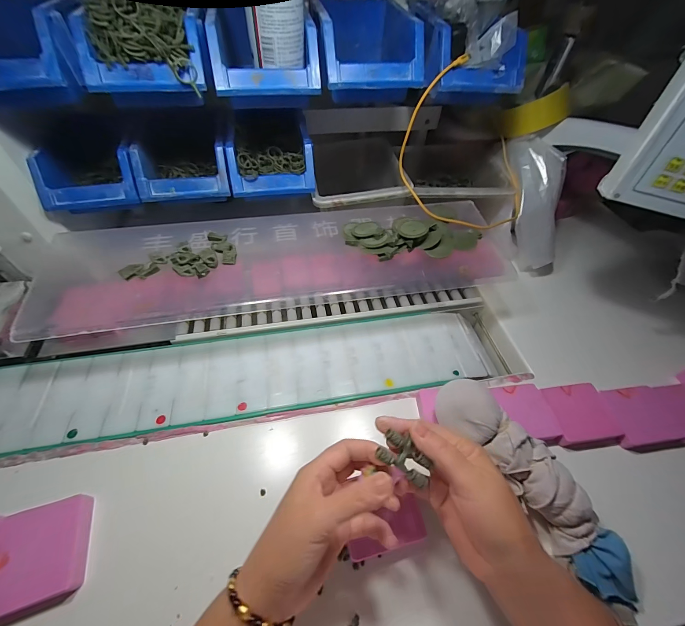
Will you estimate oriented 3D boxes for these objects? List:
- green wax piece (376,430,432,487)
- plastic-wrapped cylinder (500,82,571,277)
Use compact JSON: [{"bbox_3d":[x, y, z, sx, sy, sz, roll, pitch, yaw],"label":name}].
[{"bbox_3d":[0.051,0.115,0.247,0.041,0.017,0.027,25,59,13],"label":"green wax piece"},{"bbox_3d":[0.331,-0.208,0.526,0.085,0.063,0.290,-10,101,-9],"label":"plastic-wrapped cylinder"}]

